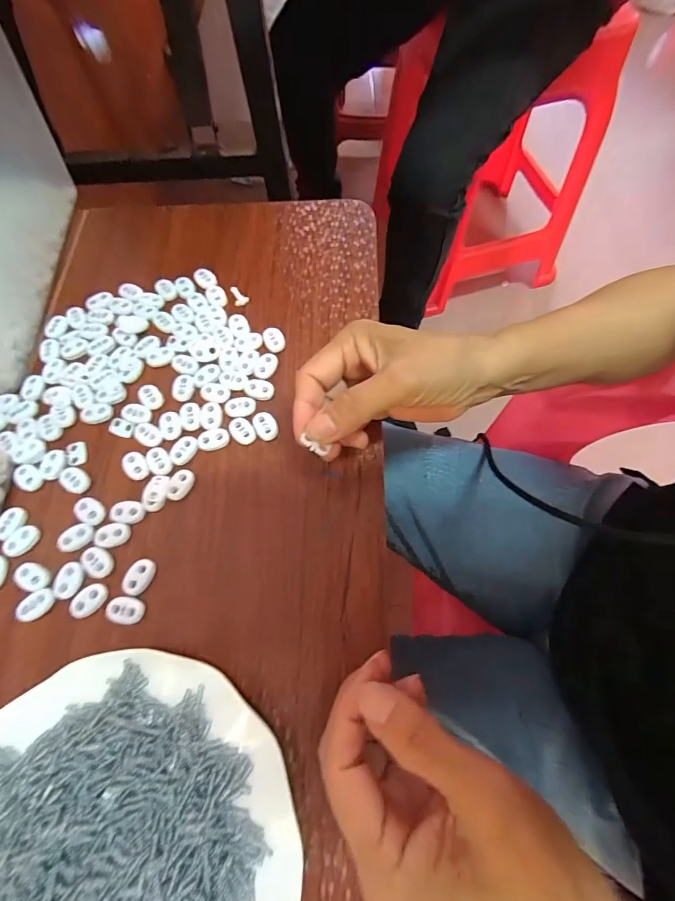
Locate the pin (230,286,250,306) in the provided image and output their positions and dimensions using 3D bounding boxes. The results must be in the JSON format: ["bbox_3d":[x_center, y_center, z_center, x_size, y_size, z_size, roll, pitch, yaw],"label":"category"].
[{"bbox_3d":[-0.086,-0.133,0.340,0.020,0.004,0.011,42,75,17],"label":"pin"}]

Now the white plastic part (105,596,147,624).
[{"bbox_3d":[-0.134,0.100,0.248,0.023,0.004,0.016,2,68,3],"label":"white plastic part"}]

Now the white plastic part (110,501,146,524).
[{"bbox_3d":[-0.145,0.042,0.273,0.025,0.004,0.016,2,68,3],"label":"white plastic part"}]

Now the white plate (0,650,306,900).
[{"bbox_3d":[-0.113,0.199,0.190,0.184,0.024,0.175,-1,68,2],"label":"white plate"}]

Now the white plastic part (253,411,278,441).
[{"bbox_3d":[-0.054,-0.019,0.293,0.016,0.004,0.024,-35,71,-11],"label":"white plastic part"}]

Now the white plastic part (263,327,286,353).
[{"bbox_3d":[-0.052,-0.090,0.321,0.015,0.005,0.023,-25,69,-8],"label":"white plastic part"}]

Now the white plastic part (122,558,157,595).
[{"bbox_3d":[-0.129,0.081,0.256,0.017,0.004,0.023,25,71,12],"label":"white plastic part"}]

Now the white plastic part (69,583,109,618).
[{"bbox_3d":[-0.159,0.095,0.252,0.023,0.004,0.017,-42,72,-14],"label":"white plastic part"}]

